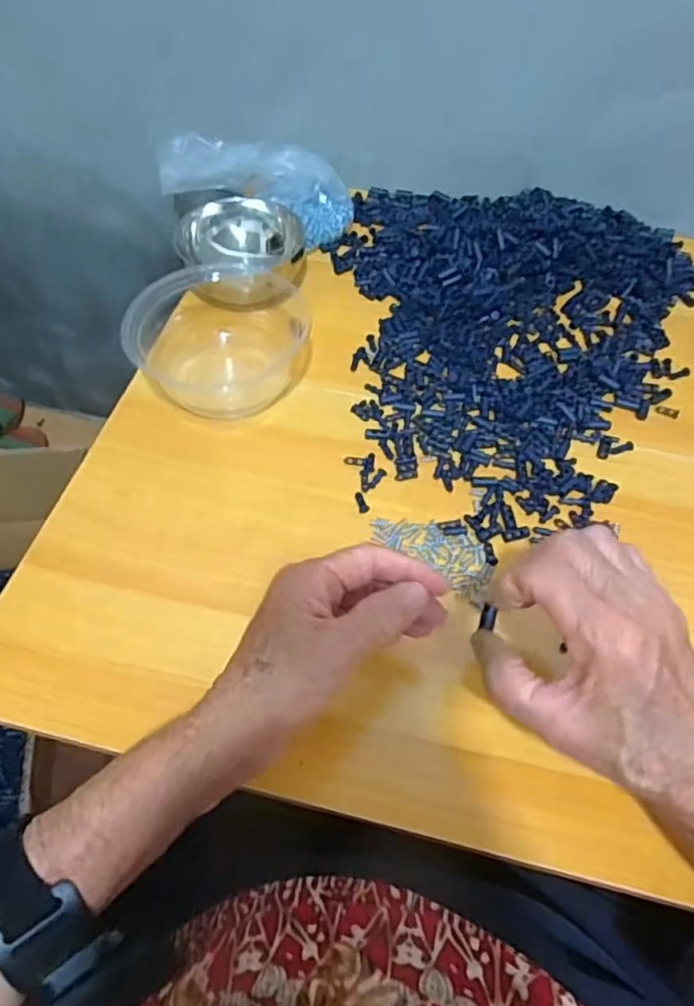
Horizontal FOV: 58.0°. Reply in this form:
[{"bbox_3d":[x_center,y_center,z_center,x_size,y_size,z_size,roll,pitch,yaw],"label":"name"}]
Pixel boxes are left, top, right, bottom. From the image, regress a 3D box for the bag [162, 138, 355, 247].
[{"bbox_3d":[-0.086,-0.325,0.616,0.193,0.062,0.095,22,58,12],"label":"bag"}]

